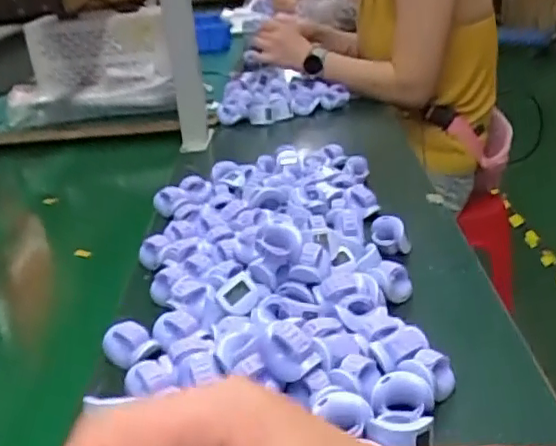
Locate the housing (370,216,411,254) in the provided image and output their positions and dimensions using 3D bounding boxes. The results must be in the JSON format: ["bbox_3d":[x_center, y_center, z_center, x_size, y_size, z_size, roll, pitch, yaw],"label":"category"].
[{"bbox_3d":[0.109,0.010,0.587,0.037,0.031,0.022,0,27,10],"label":"housing"}]

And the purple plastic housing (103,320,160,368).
[{"bbox_3d":[-0.115,0.091,0.465,0.037,0.028,0.027,17,34,37],"label":"purple plastic housing"}]

